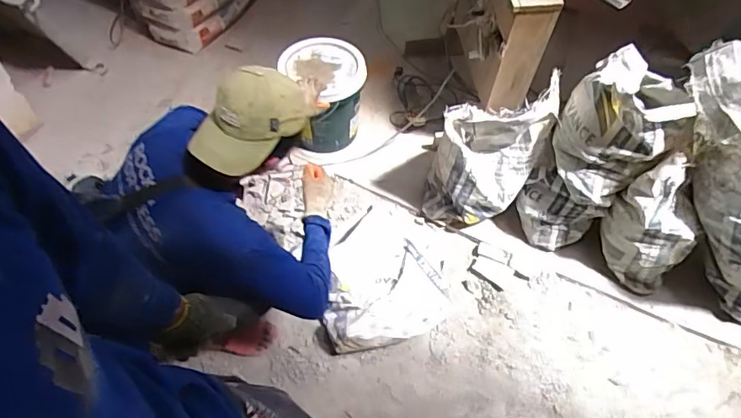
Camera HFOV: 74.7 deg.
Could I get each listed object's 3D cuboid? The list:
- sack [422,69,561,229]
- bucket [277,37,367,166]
[{"bbox_3d":[0.382,-0.159,1.618,0.350,0.562,0.231,9,55,5],"label":"sack"},{"bbox_3d":[-0.177,-0.427,1.917,0.323,0.370,0.310,0,55,-1],"label":"bucket"}]

